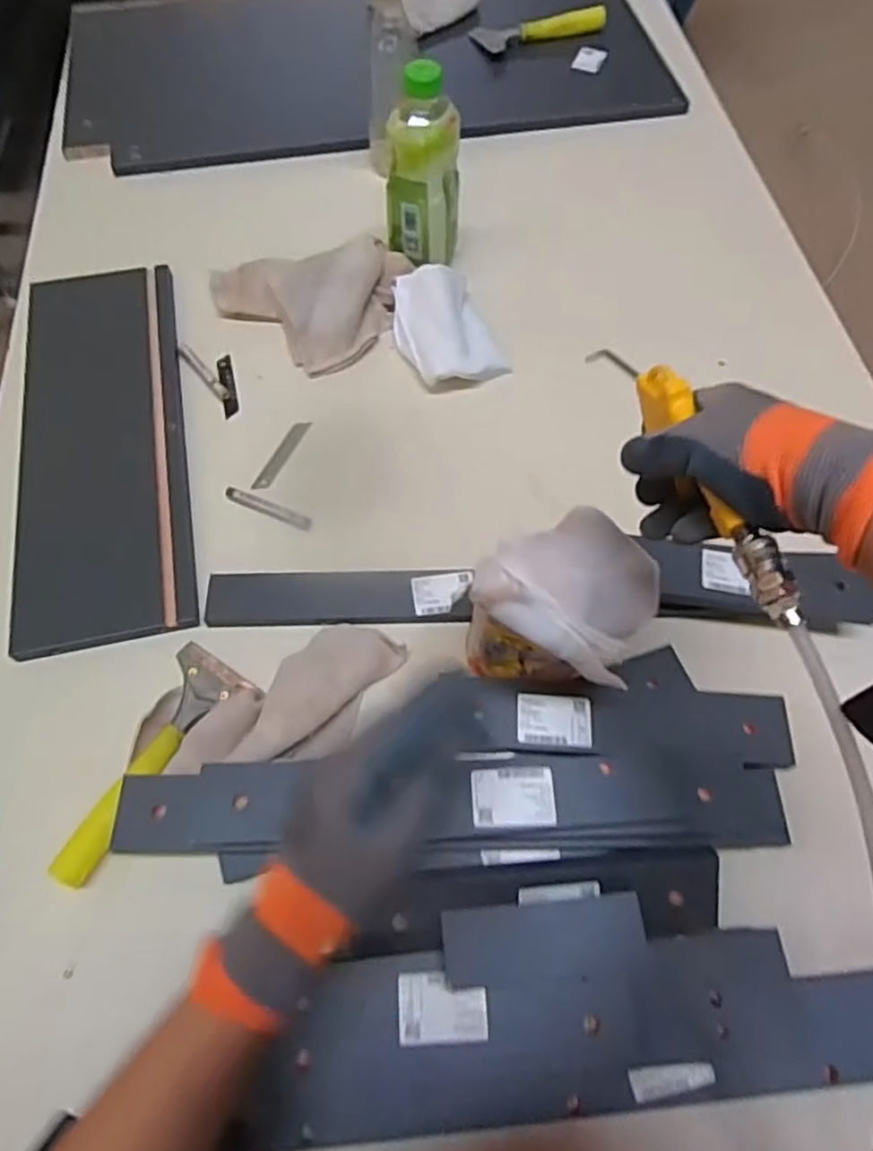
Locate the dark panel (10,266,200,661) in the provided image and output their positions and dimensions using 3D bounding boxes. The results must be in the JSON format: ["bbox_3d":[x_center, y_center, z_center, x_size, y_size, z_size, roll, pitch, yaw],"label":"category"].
[{"bbox_3d":[-0.365,-0.156,0.758,0.169,0.025,0.493,-11,65,-6],"label":"dark panel"}]

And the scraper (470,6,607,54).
[{"bbox_3d":[0.163,-0.874,1.114,0.218,0.040,0.069,-20,67,-10],"label":"scraper"}]

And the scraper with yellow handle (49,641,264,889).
[{"bbox_3d":[-0.250,0.155,0.591,0.088,0.023,0.208,31,68,13],"label":"scraper with yellow handle"}]

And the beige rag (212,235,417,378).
[{"bbox_3d":[-0.152,-0.353,0.846,0.218,0.048,0.185,36,69,15],"label":"beige rag"}]

